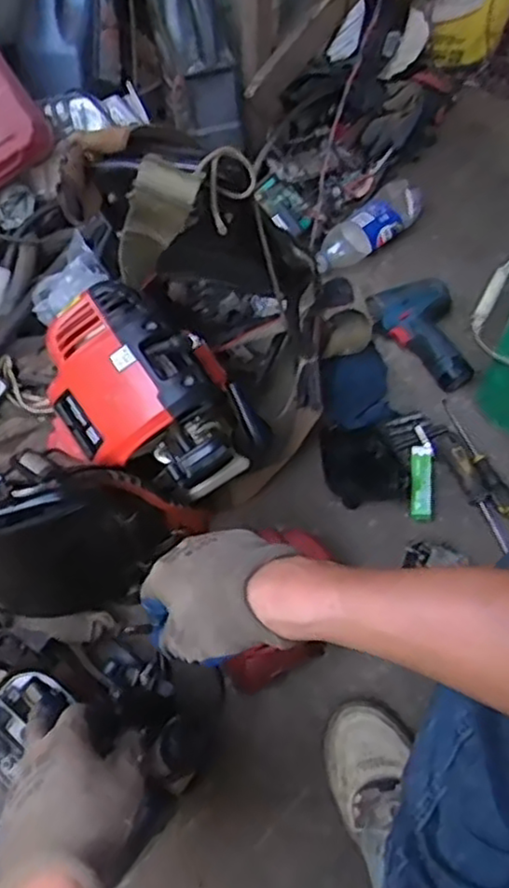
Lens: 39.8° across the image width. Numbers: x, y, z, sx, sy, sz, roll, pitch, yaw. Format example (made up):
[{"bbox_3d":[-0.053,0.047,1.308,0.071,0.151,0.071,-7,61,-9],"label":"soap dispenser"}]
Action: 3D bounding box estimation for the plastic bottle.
[{"bbox_3d":[0.178,-0.347,1.135,0.085,0.059,0.222,40,67,19],"label":"plastic bottle"}]

